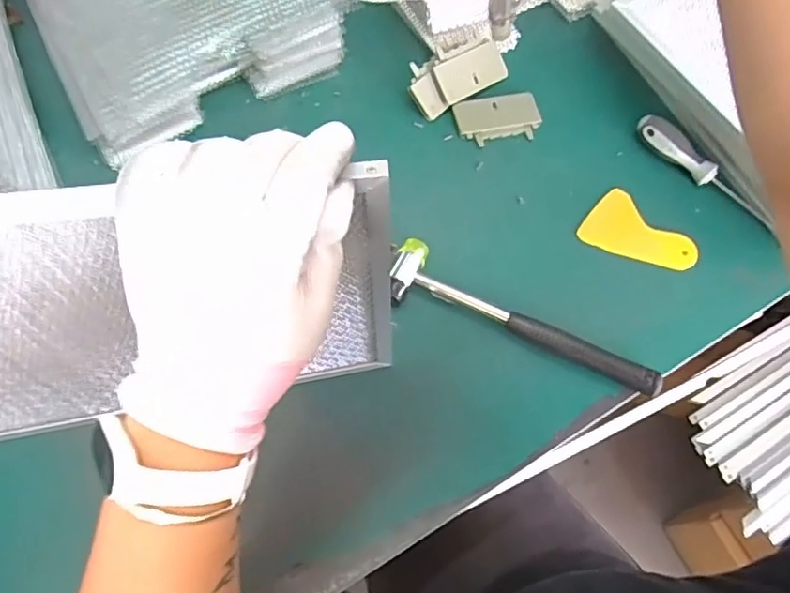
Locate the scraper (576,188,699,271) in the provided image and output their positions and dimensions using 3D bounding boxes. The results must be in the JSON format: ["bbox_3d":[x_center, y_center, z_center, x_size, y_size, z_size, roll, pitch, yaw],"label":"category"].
[{"bbox_3d":[0.228,-0.052,0.548,0.099,0.010,0.067,43,79,9],"label":"scraper"}]

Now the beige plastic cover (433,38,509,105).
[{"bbox_3d":[0.080,-0.237,0.606,0.085,0.008,0.048,-29,112,-19],"label":"beige plastic cover"}]

